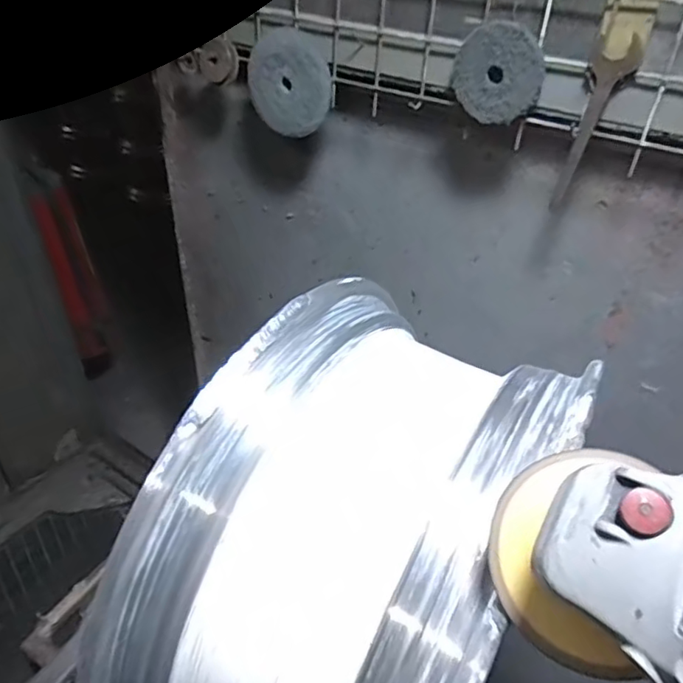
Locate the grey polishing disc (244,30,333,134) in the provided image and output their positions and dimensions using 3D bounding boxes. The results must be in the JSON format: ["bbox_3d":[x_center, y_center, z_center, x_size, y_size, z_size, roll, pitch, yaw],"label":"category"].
[{"bbox_3d":[-0.063,-0.303,0.686,0.113,0.108,0.007,28,38,13],"label":"grey polishing disc"}]

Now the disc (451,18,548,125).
[{"bbox_3d":[0.150,-0.257,0.561,0.087,0.085,0.012,45,45,8],"label":"disc"}]

